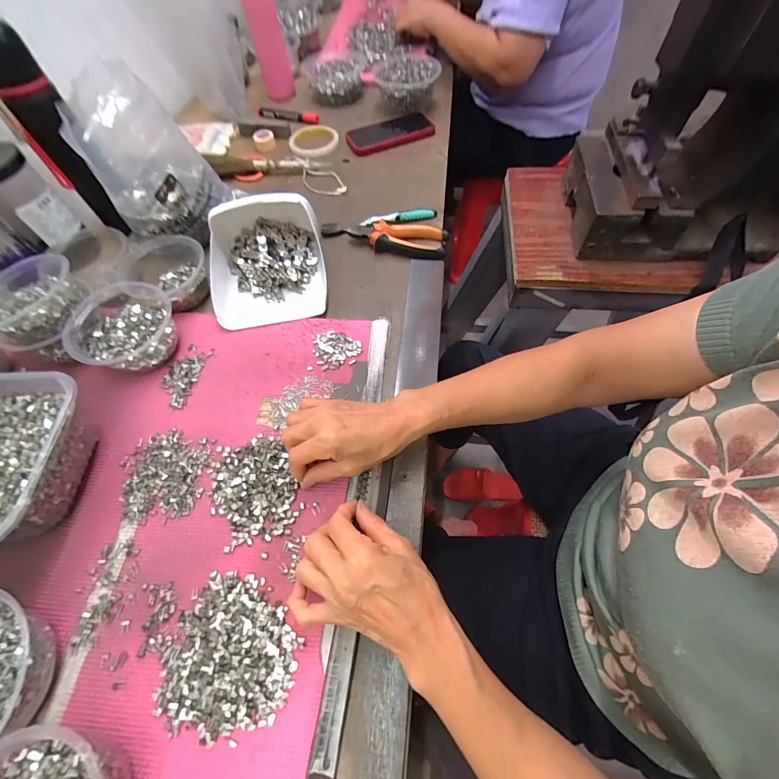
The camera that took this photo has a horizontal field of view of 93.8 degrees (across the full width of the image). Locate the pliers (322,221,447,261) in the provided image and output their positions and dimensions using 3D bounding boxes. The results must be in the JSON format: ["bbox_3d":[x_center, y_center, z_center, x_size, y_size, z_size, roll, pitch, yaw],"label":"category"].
[{"bbox_3d":[-0.010,-0.236,0.557,0.197,0.018,0.056,15,62,12],"label":"pliers"}]

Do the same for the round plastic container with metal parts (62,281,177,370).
[{"bbox_3d":[-0.325,-0.072,0.454,0.107,0.061,0.110,-2,60,3],"label":"round plastic container with metal parts"}]

